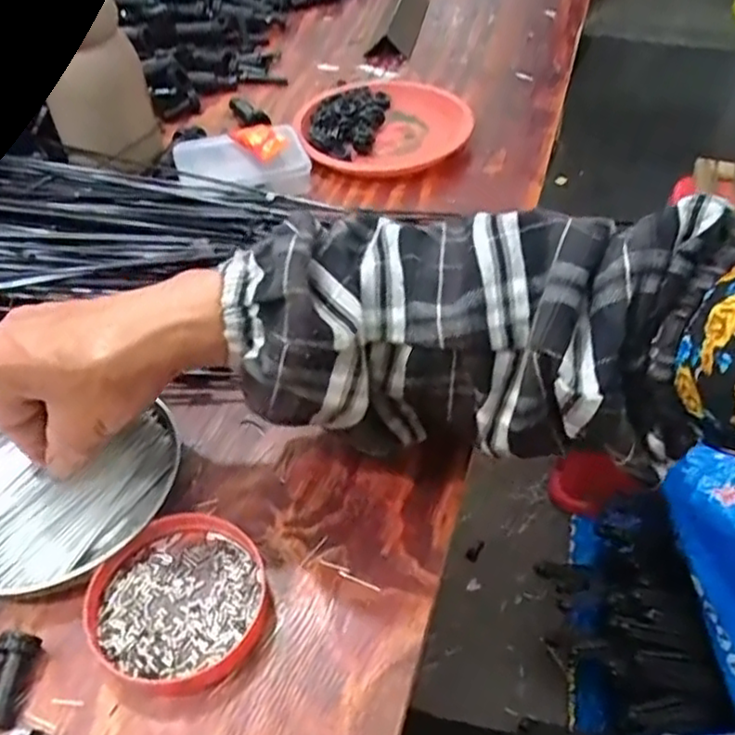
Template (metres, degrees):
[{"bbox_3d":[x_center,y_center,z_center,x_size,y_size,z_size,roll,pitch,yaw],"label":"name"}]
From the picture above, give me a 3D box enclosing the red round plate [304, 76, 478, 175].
[{"bbox_3d":[0.014,-0.214,0.621,0.144,0.032,0.138,0,49,0],"label":"red round plate"}]

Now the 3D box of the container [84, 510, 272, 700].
[{"bbox_3d":[-0.087,0.108,0.324,0.078,0.012,0.077,0,49,0],"label":"container"}]

